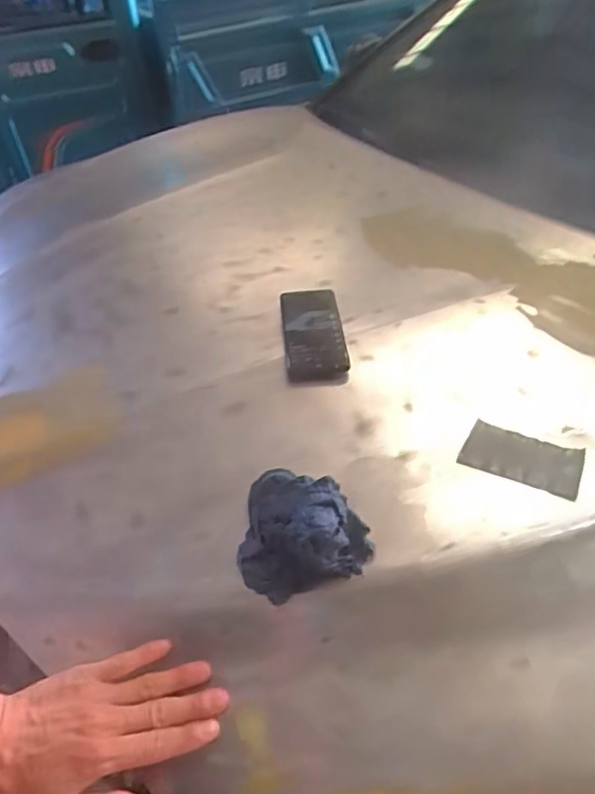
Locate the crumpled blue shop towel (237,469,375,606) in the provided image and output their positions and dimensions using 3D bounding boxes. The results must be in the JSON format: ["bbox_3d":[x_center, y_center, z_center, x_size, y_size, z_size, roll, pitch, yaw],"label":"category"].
[{"bbox_3d":[-0.007,0.114,0.510,0.115,0.066,0.129,-19,44,-15],"label":"crumpled blue shop towel"}]

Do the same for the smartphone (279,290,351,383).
[{"bbox_3d":[0.020,-0.091,0.717,0.076,0.013,0.182,-6,42,-1],"label":"smartphone"}]

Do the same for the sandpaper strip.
[{"bbox_3d":[0.233,0.065,0.568,0.114,0.007,0.067,18,48,21],"label":"sandpaper strip"}]

